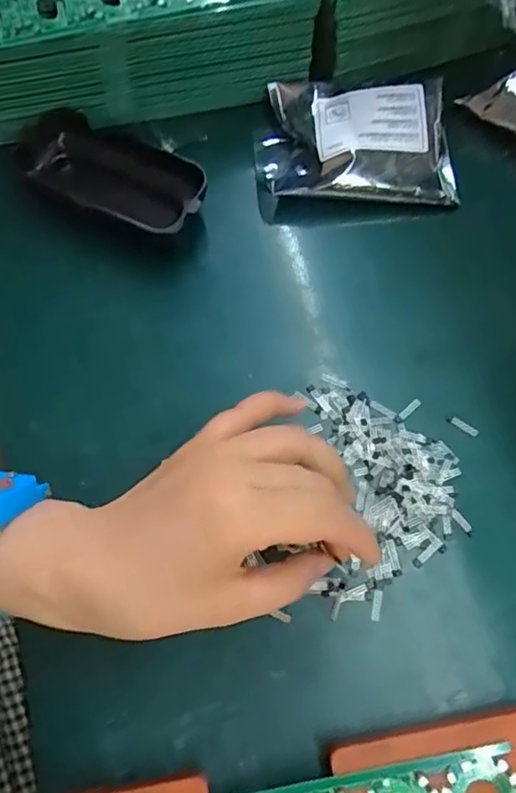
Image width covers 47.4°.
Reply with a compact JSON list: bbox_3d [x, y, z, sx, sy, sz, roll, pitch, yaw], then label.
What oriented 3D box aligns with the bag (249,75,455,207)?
[{"bbox_3d":[0.061,-0.158,0.359,0.119,0.034,0.084,1,69,-3],"label":"bag"}]

